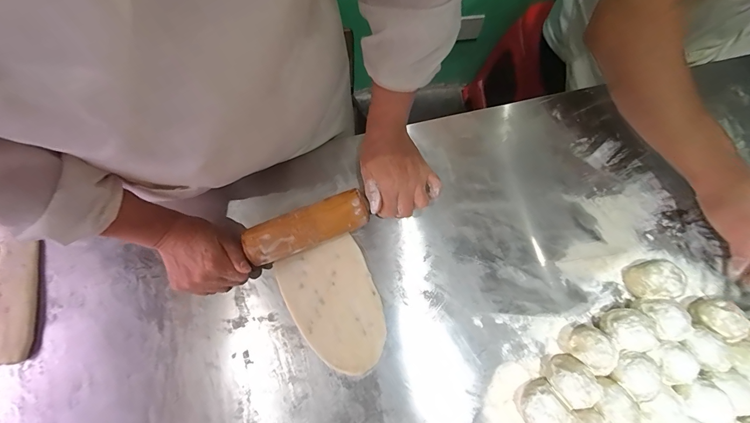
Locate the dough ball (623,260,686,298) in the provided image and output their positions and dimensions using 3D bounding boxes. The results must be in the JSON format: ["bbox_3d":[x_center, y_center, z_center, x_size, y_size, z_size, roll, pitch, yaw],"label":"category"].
[{"bbox_3d":[0.366,0.090,0.453,0.044,0.049,0.045,0,74,1],"label":"dough ball"}]

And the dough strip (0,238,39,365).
[{"bbox_3d":[-0.507,0.123,0.484,0.059,0.010,0.168,-12,74,-2],"label":"dough strip"}]

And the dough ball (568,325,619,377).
[{"bbox_3d":[0.269,0.172,0.429,0.052,0.056,0.041,39,79,11],"label":"dough ball"}]

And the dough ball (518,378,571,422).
[{"bbox_3d":[0.202,0.236,0.414,0.047,0.046,0.049,0,74,1],"label":"dough ball"}]

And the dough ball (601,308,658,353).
[{"bbox_3d":[0.319,0.149,0.435,0.055,0.053,0.048,5,75,3],"label":"dough ball"}]

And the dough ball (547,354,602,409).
[{"bbox_3d":[0.238,0.206,0.422,0.049,0.052,0.047,0,74,1],"label":"dough ball"}]

